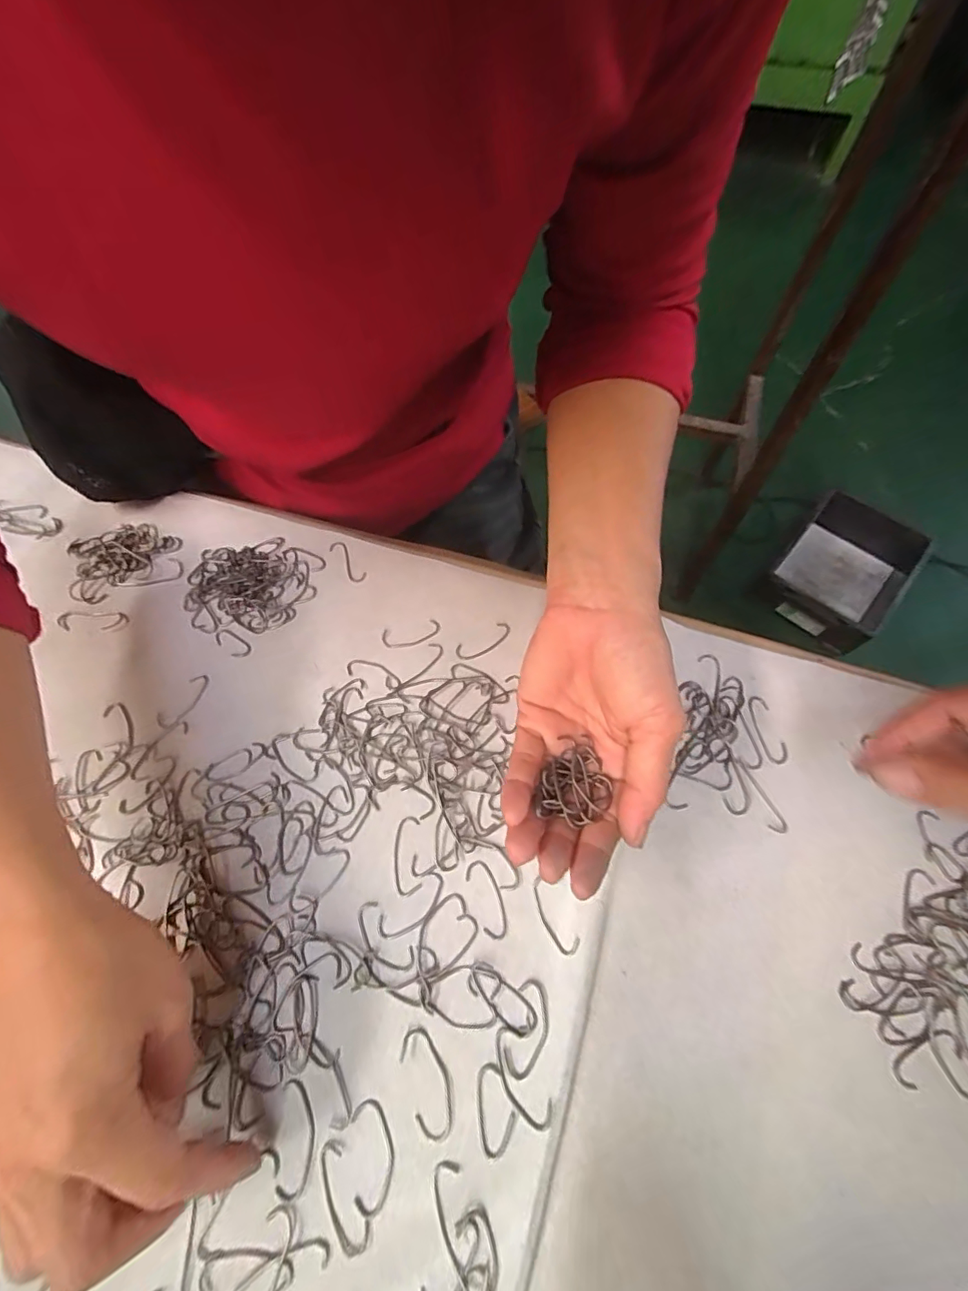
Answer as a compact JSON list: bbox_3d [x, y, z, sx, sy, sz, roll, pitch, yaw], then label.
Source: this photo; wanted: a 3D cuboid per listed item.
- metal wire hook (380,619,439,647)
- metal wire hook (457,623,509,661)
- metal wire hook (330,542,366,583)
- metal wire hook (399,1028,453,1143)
[{"bbox_3d":[-0.046,-0.007,0.322,0.037,0.004,0.014,-14,65,-5],"label":"metal wire hook"},{"bbox_3d":[0.000,-0.002,0.318,0.037,0.004,0.014,-28,67,-11],"label":"metal wire hook"},{"bbox_3d":[-0.093,-0.057,0.346,0.011,0.004,0.037,-34,68,-14],"label":"metal wire hook"},{"bbox_3d":[-0.025,0.194,0.226,0.018,0.004,0.041,-21,66,-8],"label":"metal wire hook"}]

